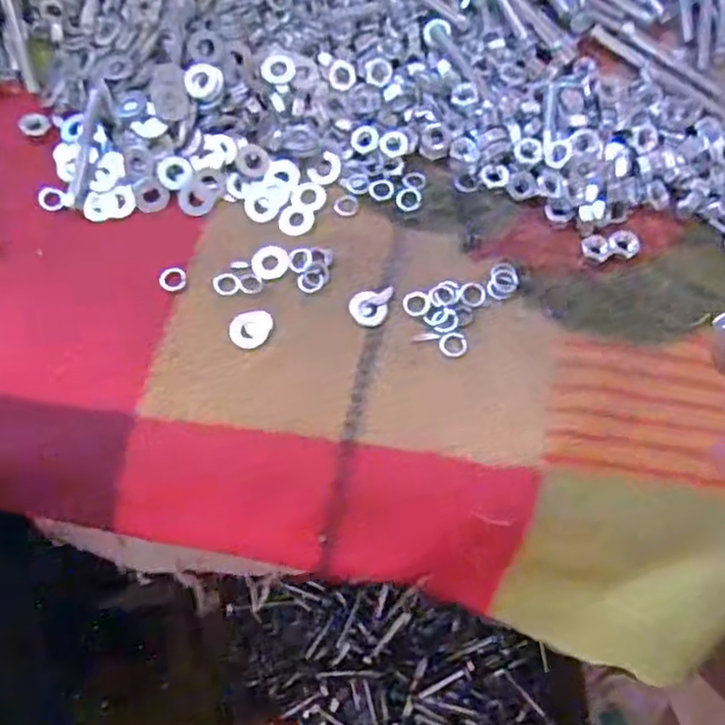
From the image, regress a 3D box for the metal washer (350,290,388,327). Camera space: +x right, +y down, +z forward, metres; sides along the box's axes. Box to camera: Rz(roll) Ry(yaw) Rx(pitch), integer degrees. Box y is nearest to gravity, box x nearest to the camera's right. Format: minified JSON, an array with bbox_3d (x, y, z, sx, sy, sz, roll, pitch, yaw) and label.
[{"bbox_3d":[0.003,-0.025,0.295,0.017,0.004,0.015,42,76,15],"label":"metal washer"}]

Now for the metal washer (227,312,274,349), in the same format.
[{"bbox_3d":[-0.050,-0.015,0.293,0.019,0.004,0.017,-11,70,-3],"label":"metal washer"}]

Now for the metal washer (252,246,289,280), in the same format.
[{"bbox_3d":[-0.043,-0.047,0.306,0.017,0.004,0.017,0,70,1],"label":"metal washer"}]

